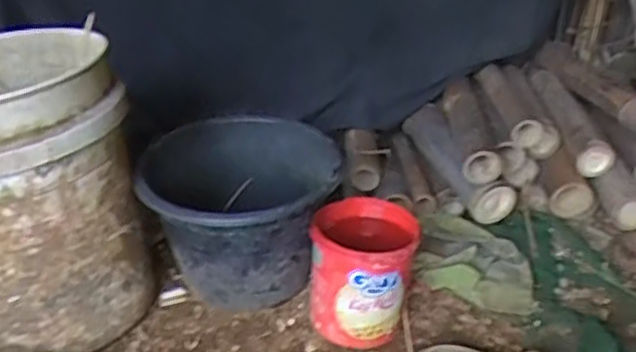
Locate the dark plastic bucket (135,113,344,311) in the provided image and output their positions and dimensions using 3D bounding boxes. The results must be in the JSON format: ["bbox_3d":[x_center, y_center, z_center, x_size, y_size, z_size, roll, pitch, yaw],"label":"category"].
[{"bbox_3d":[-0.109,0.060,0.961,0.263,0.208,0.231,1,28,-1],"label":"dark plastic bucket"}]

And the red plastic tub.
[{"bbox_3d":[0.062,0.127,0.915,0.135,0.152,0.147,1,28,0],"label":"red plastic tub"}]

